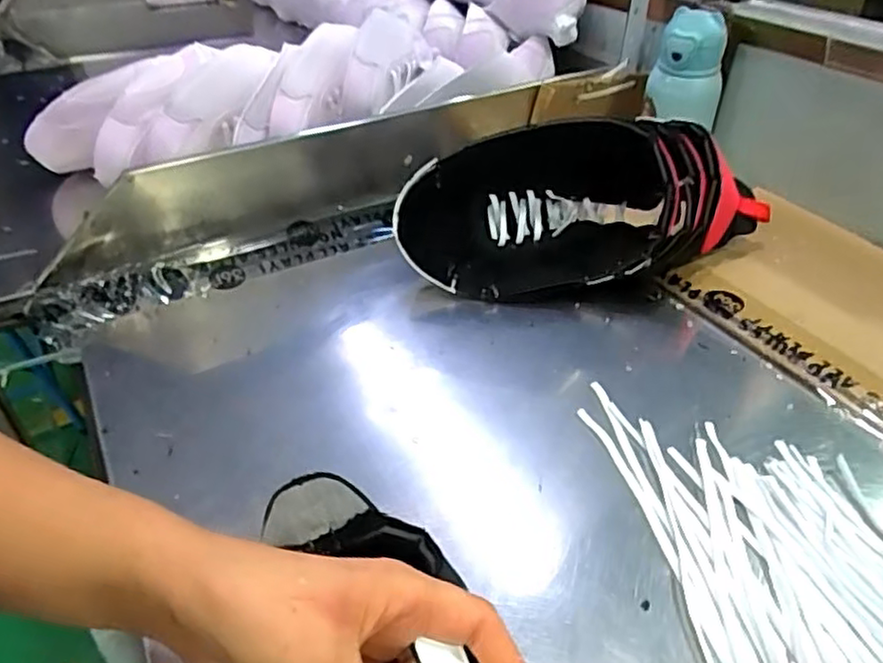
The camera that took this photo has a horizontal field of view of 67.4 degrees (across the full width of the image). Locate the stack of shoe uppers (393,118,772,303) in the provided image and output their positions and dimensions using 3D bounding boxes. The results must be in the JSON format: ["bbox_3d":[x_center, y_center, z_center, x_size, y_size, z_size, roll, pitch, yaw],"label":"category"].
[{"bbox_3d":[0.135,-0.112,0.621,0.352,0.142,0.126,-6,38,-6],"label":"stack of shoe uppers"}]

